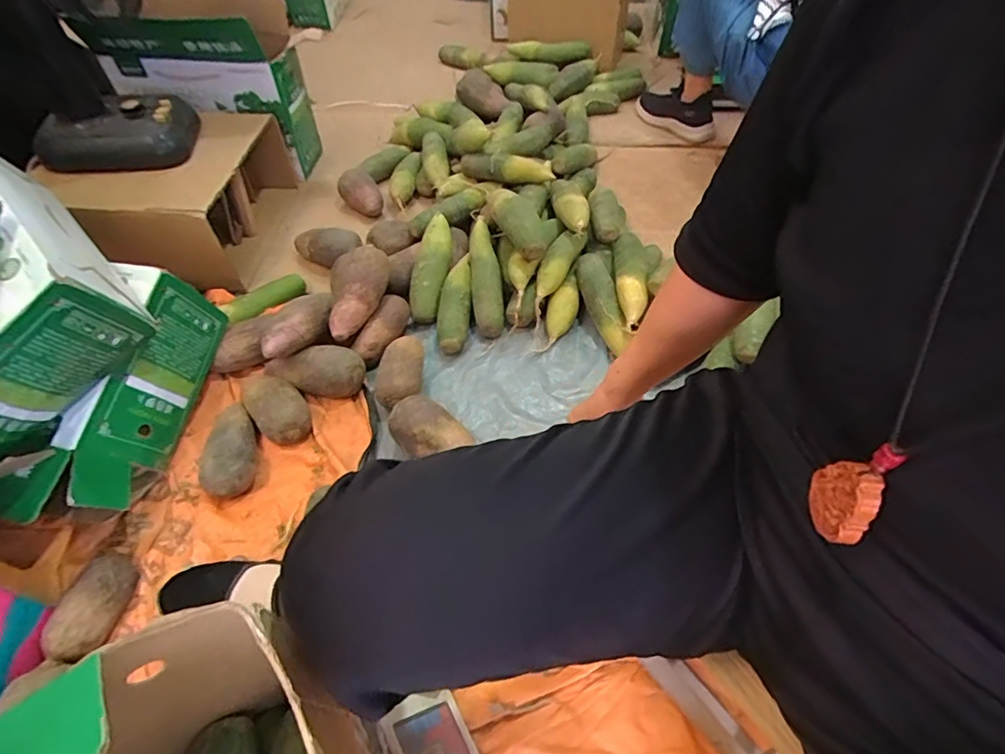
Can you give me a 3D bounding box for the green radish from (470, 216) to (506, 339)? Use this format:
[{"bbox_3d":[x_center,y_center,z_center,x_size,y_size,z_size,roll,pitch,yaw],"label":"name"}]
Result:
[{"bbox_3d":[-0.030,-0.177,0.903,0.052,0.042,0.211,-7,79,-5],"label":"green radish"}]

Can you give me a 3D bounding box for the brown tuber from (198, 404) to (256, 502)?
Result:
[{"bbox_3d":[-0.388,0.099,0.738,0.069,0.060,0.150,-9,52,-7],"label":"brown tuber"}]

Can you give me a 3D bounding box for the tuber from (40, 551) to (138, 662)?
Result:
[{"bbox_3d":[-0.480,0.264,0.604,0.061,0.055,0.120,3,51,4],"label":"tuber"}]

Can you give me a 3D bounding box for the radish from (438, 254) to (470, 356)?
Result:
[{"bbox_3d":[-0.083,-0.127,0.913,0.051,0.063,0.190,0,51,1],"label":"radish"}]

